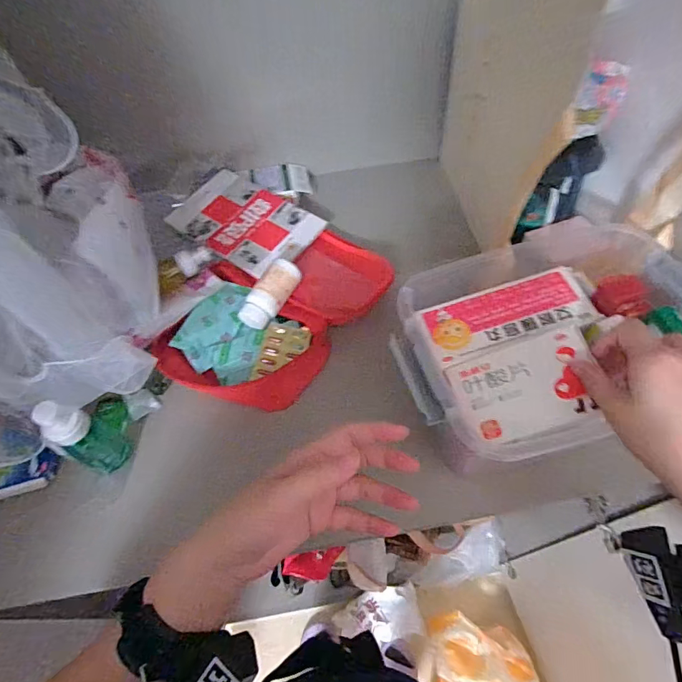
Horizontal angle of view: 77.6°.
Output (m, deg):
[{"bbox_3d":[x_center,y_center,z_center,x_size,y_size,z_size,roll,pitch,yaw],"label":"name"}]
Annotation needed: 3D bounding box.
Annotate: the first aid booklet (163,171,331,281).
[{"bbox_3d":[-0.142,-0.180,0.645,0.202,0.013,0.142,30,65,14],"label":"first aid booklet"}]

